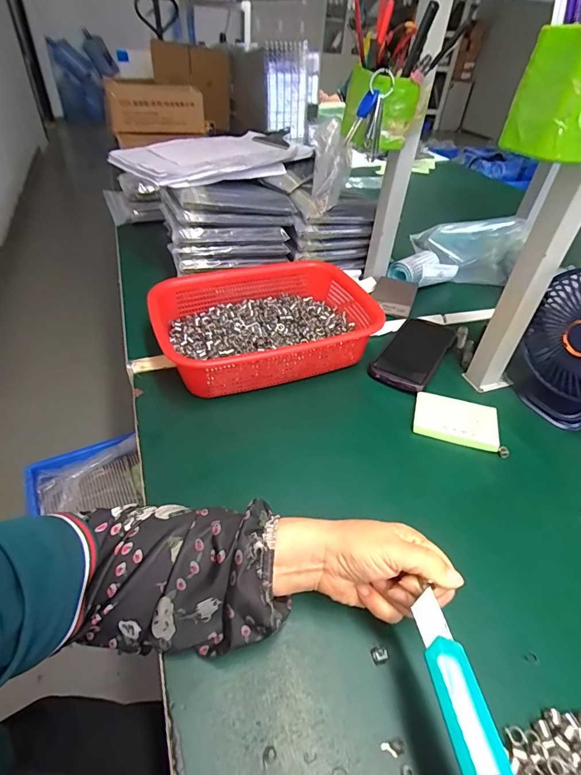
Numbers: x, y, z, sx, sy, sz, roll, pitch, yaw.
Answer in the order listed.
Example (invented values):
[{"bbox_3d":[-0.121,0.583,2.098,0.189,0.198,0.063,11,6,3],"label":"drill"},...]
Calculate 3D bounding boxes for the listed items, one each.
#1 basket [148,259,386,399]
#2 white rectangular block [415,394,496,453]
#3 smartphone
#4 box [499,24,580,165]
[{"bbox_3d":[-0.029,-0.086,0.554,0.293,0.077,0.208,-11,43,-19],"label":"basket"},{"bbox_3d":[0.197,0.039,0.479,0.093,0.011,0.067,14,41,10],"label":"white rectangular block"},{"bbox_3d":[0.181,-0.053,0.581,0.077,0.015,0.177,26,44,23],"label":"smartphone"},{"bbox_3d":[0.229,-0.230,0.320,0.083,0.078,0.069,-13,44,-19],"label":"box"}]

